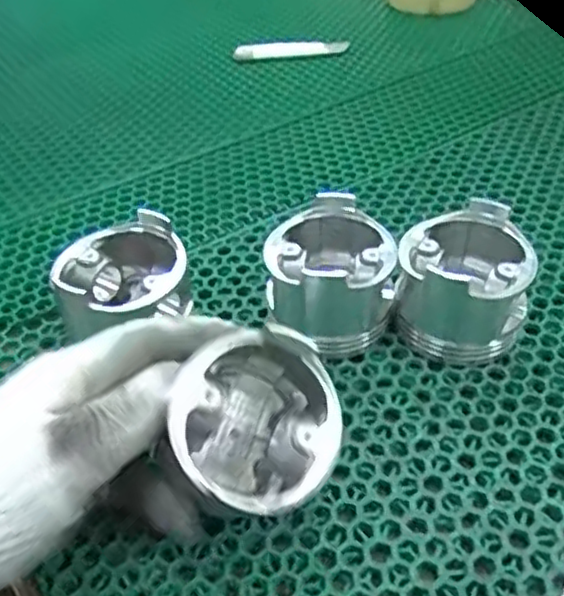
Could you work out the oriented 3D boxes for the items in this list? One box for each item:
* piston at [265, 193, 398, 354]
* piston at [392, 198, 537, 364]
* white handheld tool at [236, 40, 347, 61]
[{"bbox_3d":[0.027,-0.015,0.387,0.066,0.064,0.070,0,42,5],"label":"piston"},{"bbox_3d":[0.098,-0.010,0.381,0.065,0.060,0.074,6,43,12],"label":"piston"},{"bbox_3d":[0.009,-0.240,0.679,0.109,0.014,0.019,-8,42,-3],"label":"white handheld tool"}]

